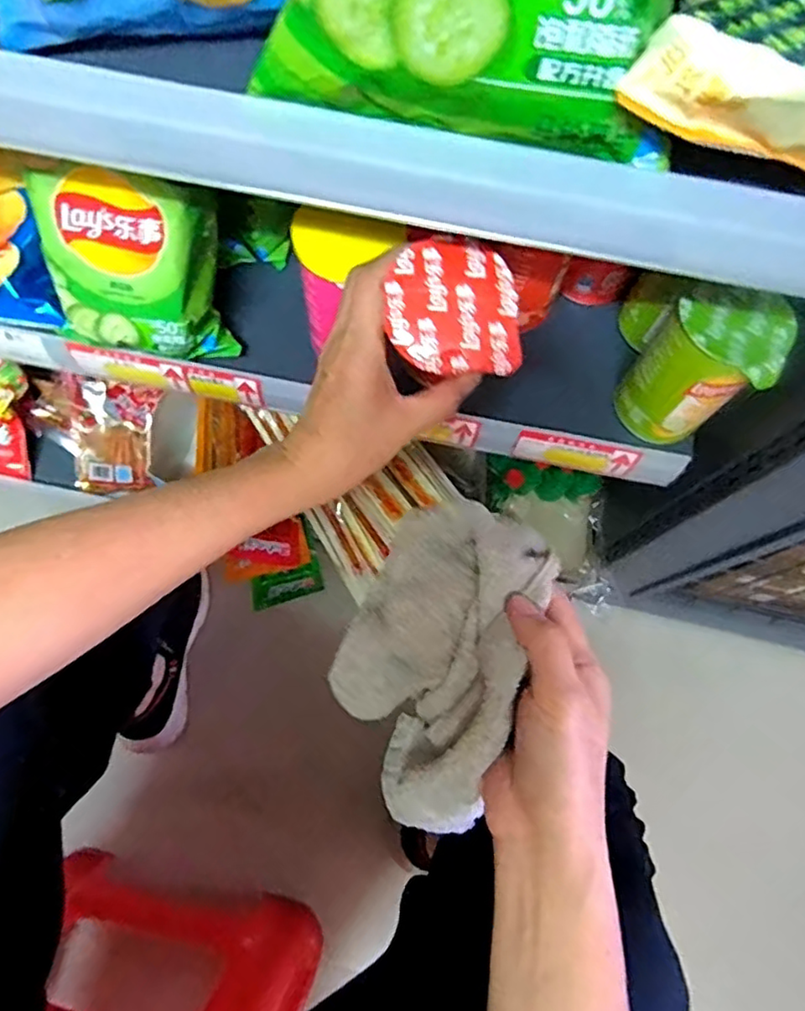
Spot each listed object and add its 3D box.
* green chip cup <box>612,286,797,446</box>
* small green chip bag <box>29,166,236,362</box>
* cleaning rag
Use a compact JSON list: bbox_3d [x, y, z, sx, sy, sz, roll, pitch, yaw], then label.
[{"bbox_3d":[0.195,-0.093,0.420,0.067,0.106,0.063,1,73,-2],"label":"green chip cup"},{"bbox_3d":[-0.177,-0.160,0.416,0.111,0.126,0.050,5,41,-1],"label":"small green chip bag"},{"bbox_3d":[0.016,0.082,0.344,0.091,0.086,0.169,22,74,5],"label":"cleaning rag"}]

